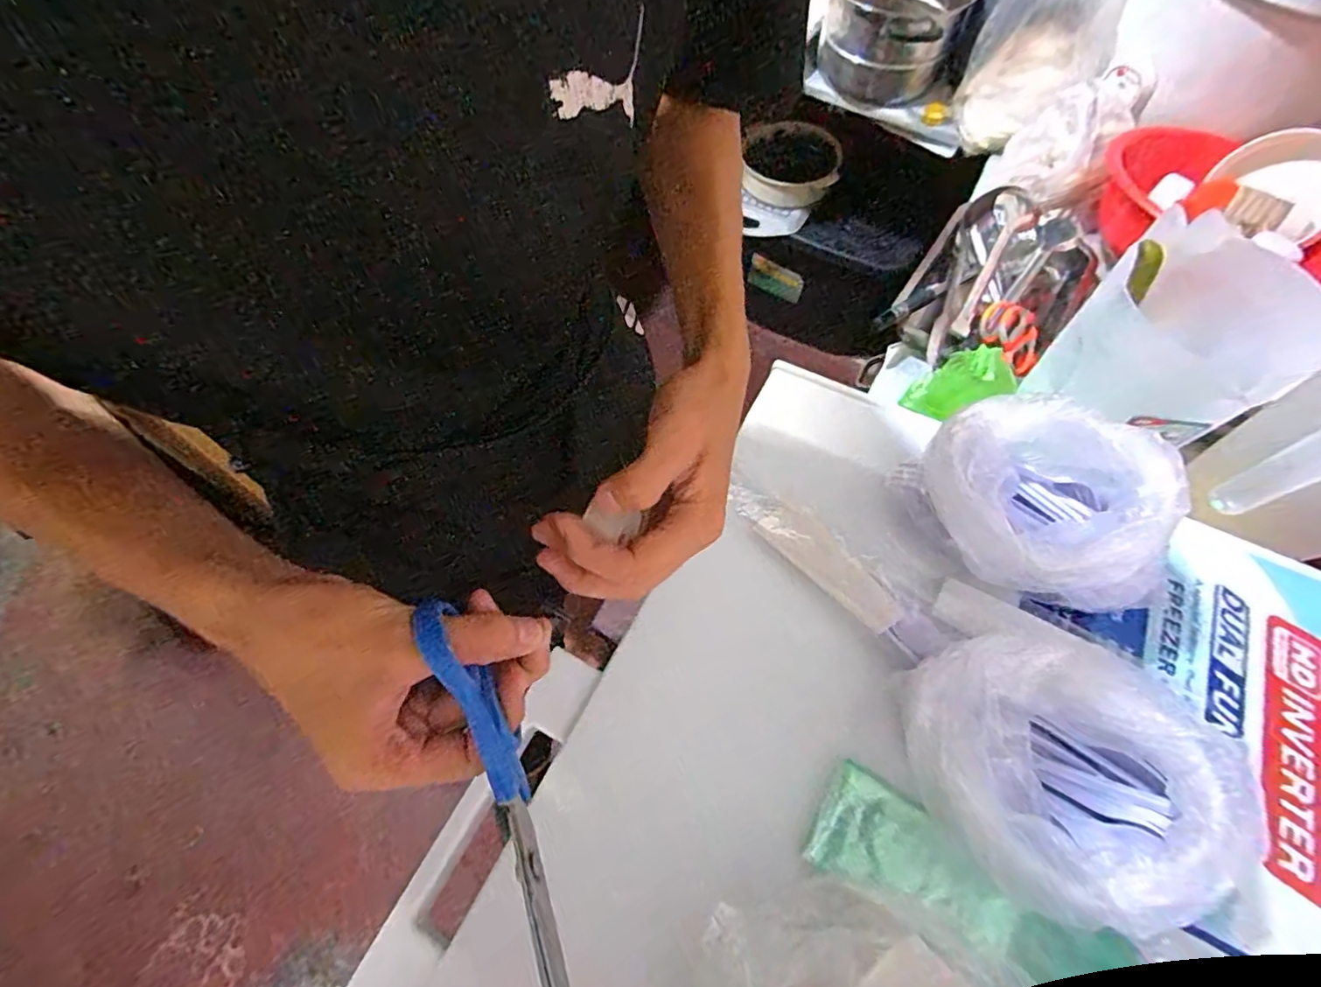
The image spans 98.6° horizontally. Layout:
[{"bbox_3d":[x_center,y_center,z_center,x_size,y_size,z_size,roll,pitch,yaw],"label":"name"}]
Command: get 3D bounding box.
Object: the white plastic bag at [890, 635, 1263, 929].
[{"bbox_3d":[0.246,0.172,0.363,0.155,0.091,0.158,-12,64,-8],"label":"white plastic bag"}]

